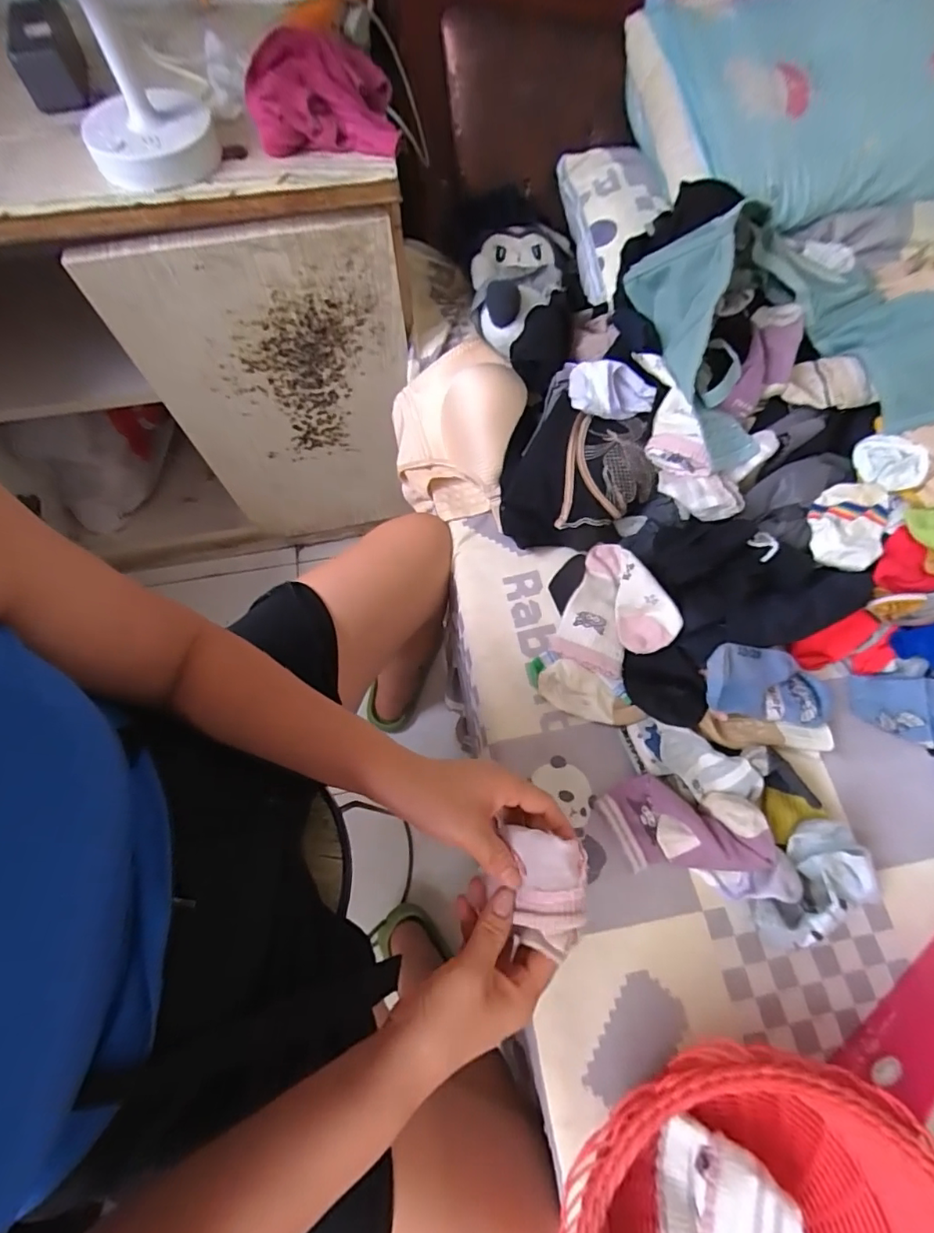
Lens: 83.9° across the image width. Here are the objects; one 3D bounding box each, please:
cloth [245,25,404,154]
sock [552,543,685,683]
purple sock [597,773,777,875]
[{"bbox_3d":[-0.160,-0.586,0.573,0.149,0.055,0.182,-4,67,-3],"label":"cloth"},{"bbox_3d":[0.171,-0.001,0.580,0.112,0.062,0.141,24,68,9],"label":"sock"},{"bbox_3d":[0.209,0.200,0.501,0.147,0.020,0.081,-5,77,11],"label":"purple sock"}]

